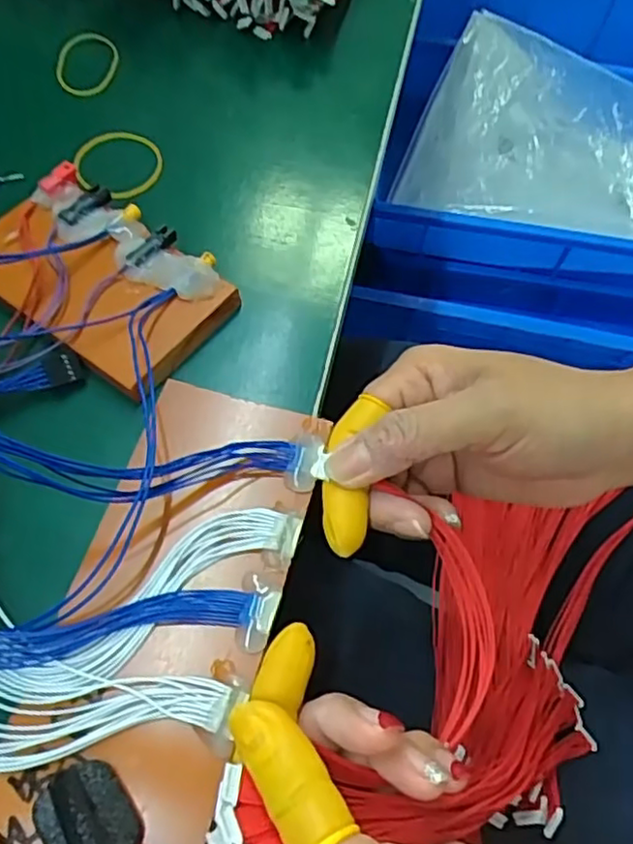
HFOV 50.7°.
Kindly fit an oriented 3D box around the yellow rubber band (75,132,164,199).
[{"bbox_3d":[-0.106,-0.141,0.365,0.048,0.008,0.048,1,60,-2],"label":"yellow rubber band"}]

